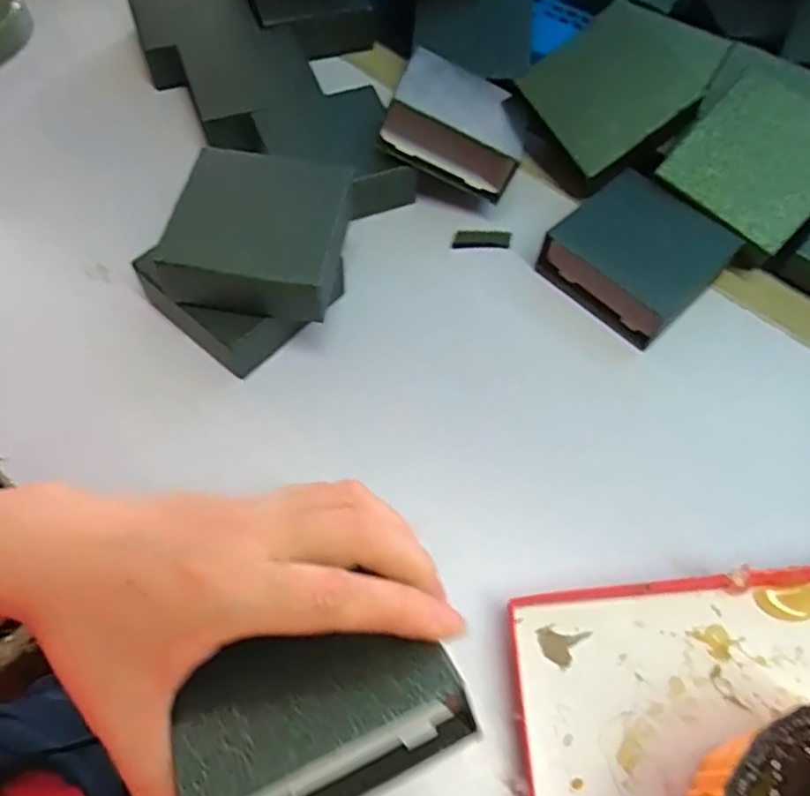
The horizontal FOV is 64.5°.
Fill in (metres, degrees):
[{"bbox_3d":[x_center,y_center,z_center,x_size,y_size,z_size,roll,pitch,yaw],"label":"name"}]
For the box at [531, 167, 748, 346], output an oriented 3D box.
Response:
[{"bbox_3d":[0.151,-0.094,0.418,0.088,0.033,0.089,-39,69,-20],"label":"box"}]

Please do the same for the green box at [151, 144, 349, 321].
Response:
[{"bbox_3d":[-0.087,-0.094,0.372,0.097,0.035,0.089,7,61,3],"label":"green box"}]

